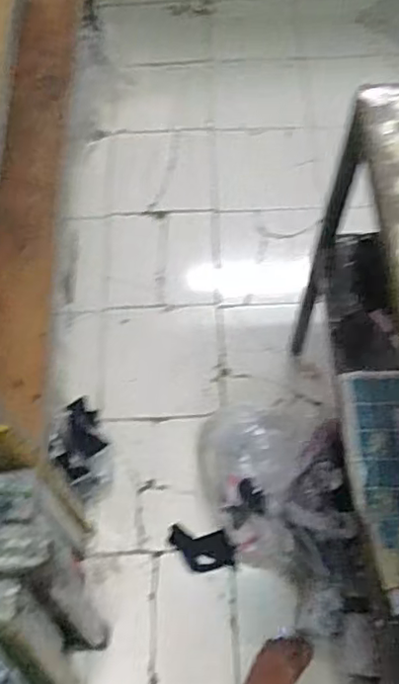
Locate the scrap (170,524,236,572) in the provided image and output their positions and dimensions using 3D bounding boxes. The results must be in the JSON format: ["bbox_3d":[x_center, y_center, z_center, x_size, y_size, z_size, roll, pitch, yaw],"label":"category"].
[{"bbox_3d":[0.006,0.451,1.343,0.139,0.041,0.083,3,64,3],"label":"scrap"}]

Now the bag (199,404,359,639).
[{"bbox_3d":[0.142,0.326,1.241,0.256,0.311,0.458,-4,64,0],"label":"bag"}]

